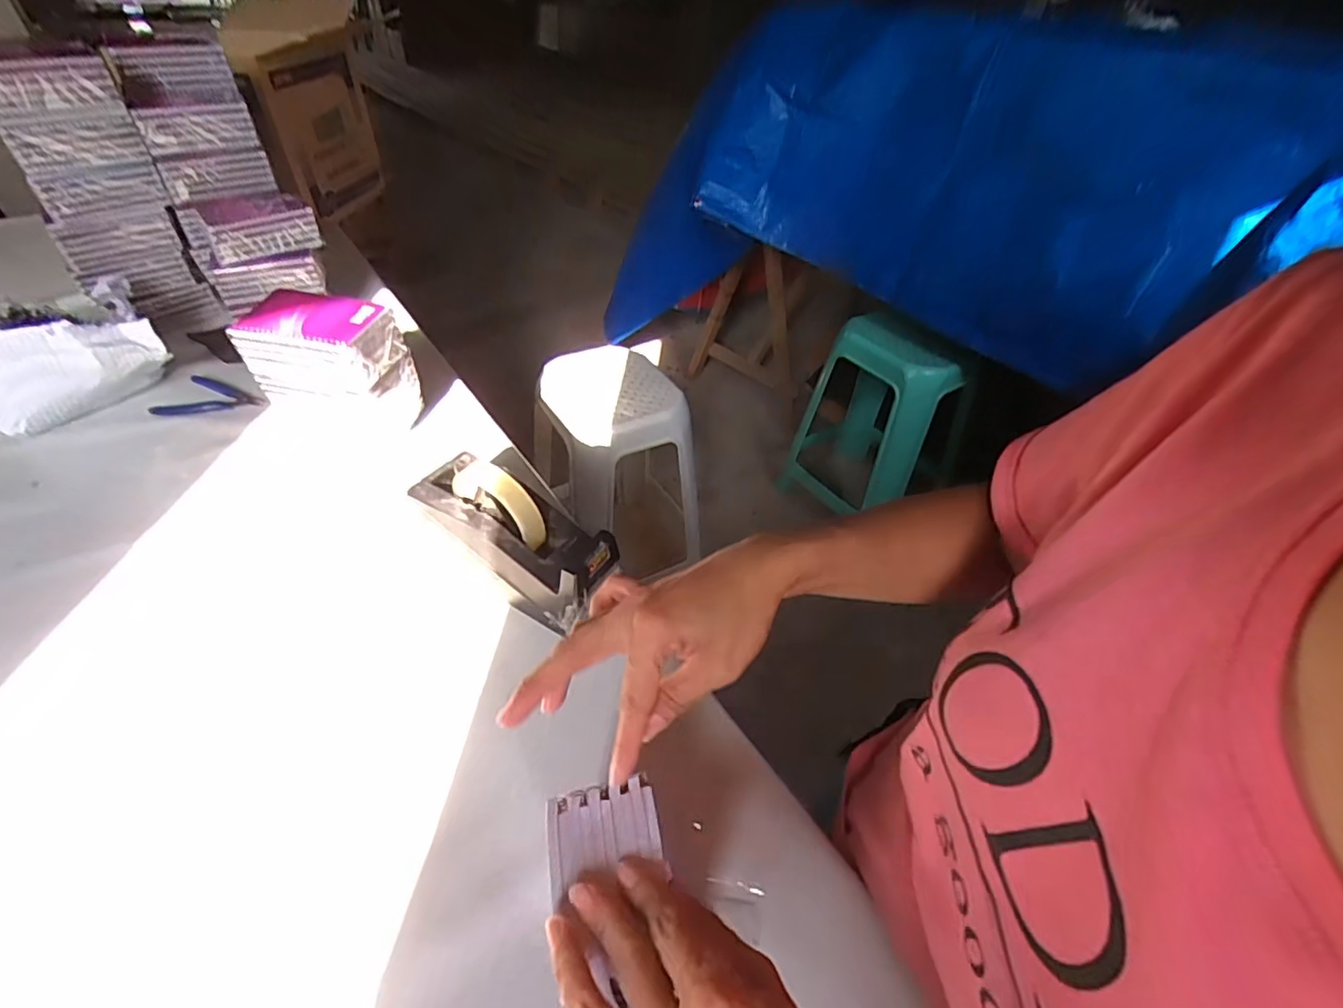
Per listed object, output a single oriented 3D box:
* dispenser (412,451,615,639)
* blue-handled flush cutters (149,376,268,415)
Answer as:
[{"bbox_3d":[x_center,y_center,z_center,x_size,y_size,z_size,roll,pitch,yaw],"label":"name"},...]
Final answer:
[{"bbox_3d":[-0.139,0.024,0.539,0.208,0.109,0.082,34,50,12],"label":"dispenser"},{"bbox_3d":[-0.594,-0.131,0.762,0.131,0.007,0.080,14,44,10],"label":"blue-handled flush cutters"}]

